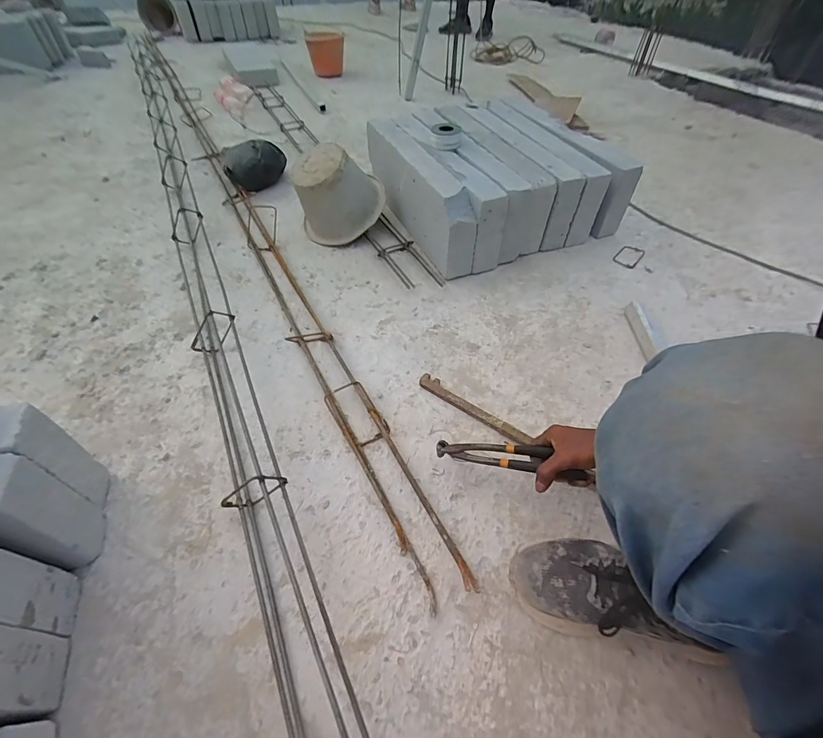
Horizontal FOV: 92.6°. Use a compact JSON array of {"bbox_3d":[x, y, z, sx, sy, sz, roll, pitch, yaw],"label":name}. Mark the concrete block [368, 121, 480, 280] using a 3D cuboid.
[{"bbox_3d":[0.010,-0.497,1.093,0.073,0.199,0.560,-18,52,-16],"label":"concrete block"}]

